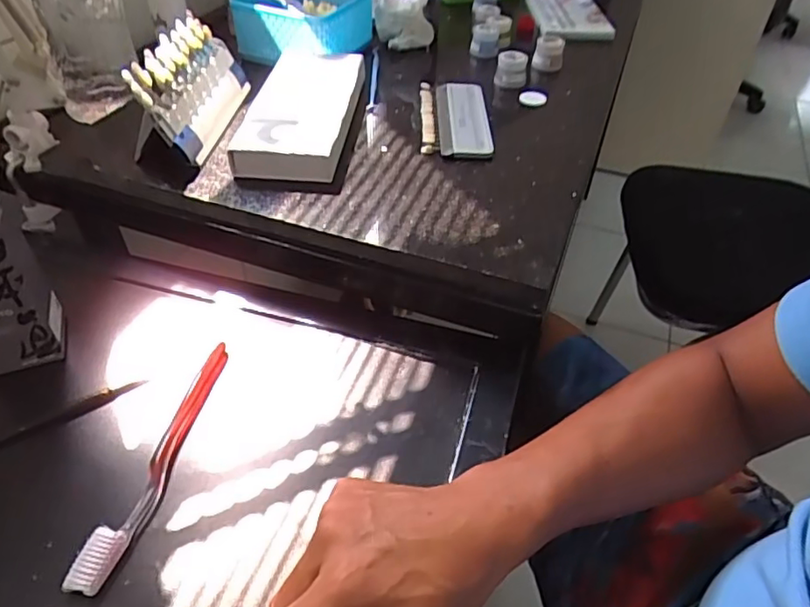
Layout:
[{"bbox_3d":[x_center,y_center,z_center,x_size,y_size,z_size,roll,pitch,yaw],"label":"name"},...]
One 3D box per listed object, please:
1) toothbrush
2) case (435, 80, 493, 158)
[{"bbox_3d":[-0.162,0.102,0.397,0.023,0.012,0.188,10,44,8],"label":"toothbrush"},{"bbox_3d":[0.060,-0.194,0.601,0.052,0.008,0.143,1,44,-1],"label":"case"}]

